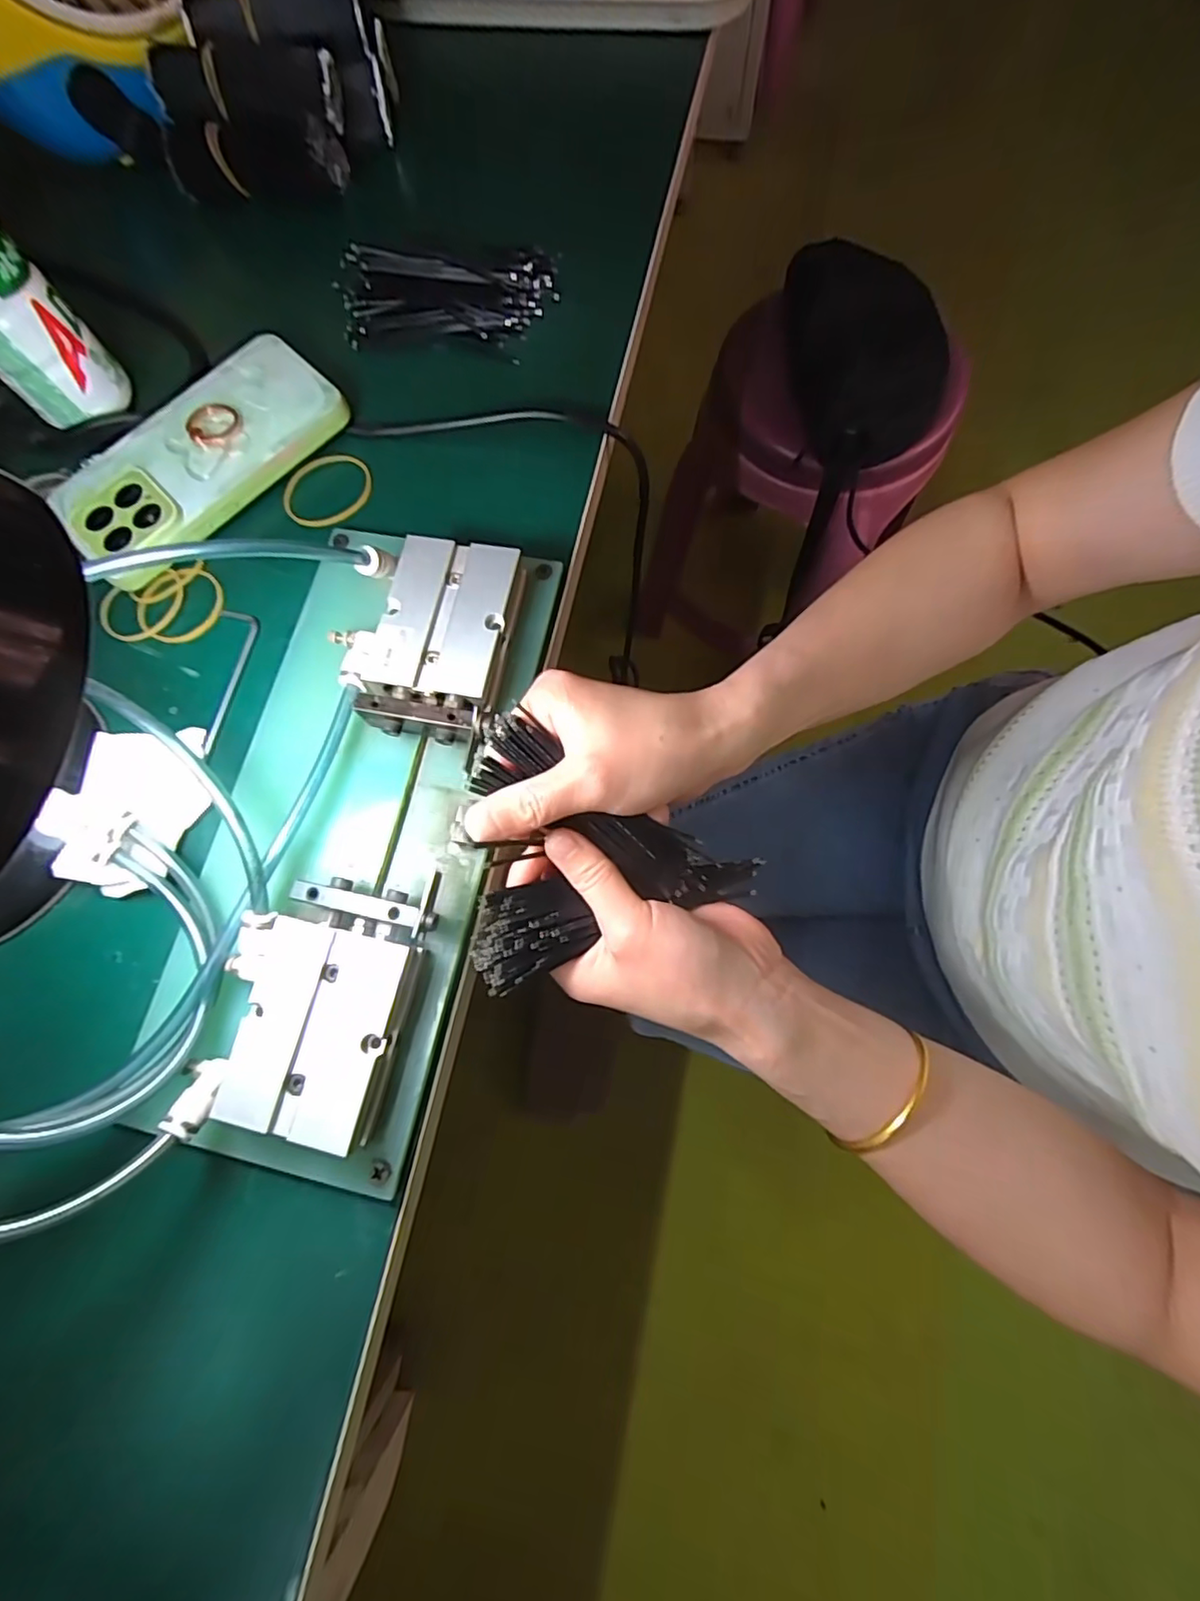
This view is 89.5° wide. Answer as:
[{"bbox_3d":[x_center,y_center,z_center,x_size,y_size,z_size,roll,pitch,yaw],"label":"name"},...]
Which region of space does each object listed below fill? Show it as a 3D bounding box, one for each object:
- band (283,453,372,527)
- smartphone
[{"bbox_3d":[-0.145,-0.166,0.325,0.049,0.004,0.036,-44,88,-10],"label":"band"},{"bbox_3d":[-0.211,-0.183,0.321,0.150,0.015,0.074,-42,78,-9],"label":"smartphone"}]

